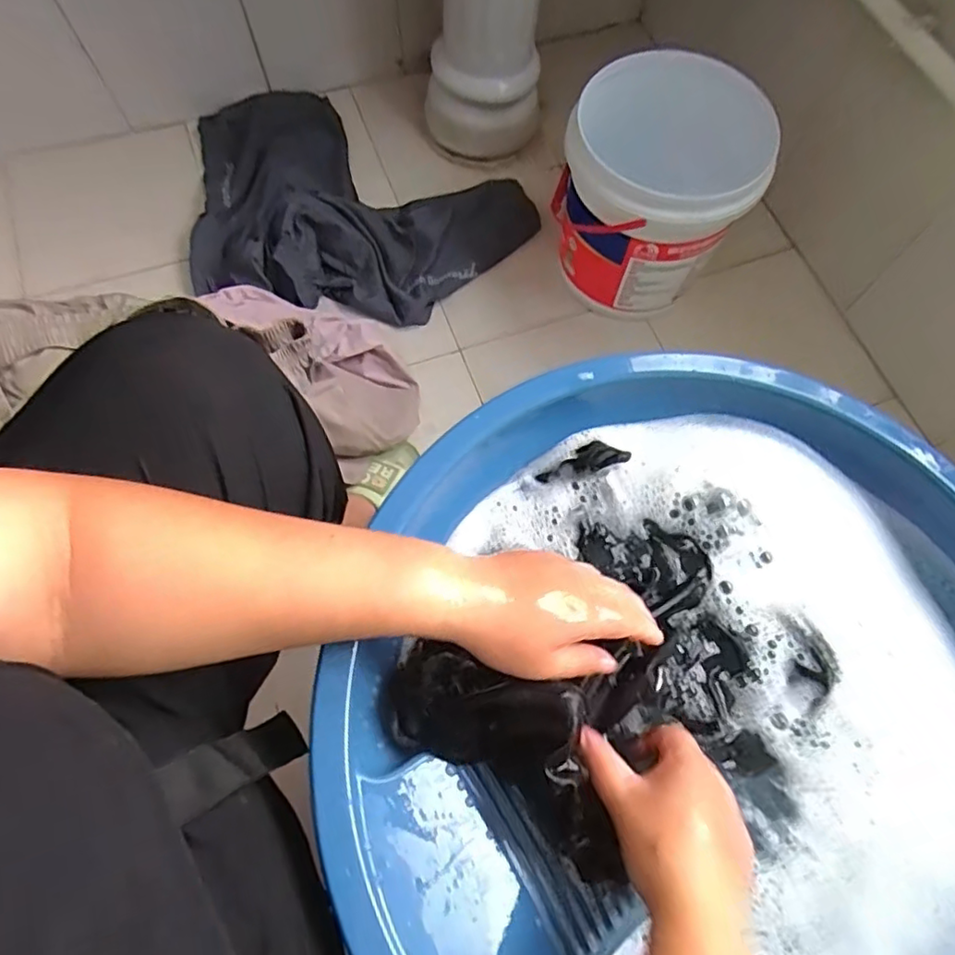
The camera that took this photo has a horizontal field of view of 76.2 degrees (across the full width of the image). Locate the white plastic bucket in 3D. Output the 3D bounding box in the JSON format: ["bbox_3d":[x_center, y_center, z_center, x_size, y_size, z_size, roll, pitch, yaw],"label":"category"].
[{"bbox_3d":[0.243,-0.403,0.886,0.244,0.252,0.236,0,69,0],"label":"white plastic bucket"}]

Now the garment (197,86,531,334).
[{"bbox_3d":[-0.195,-0.469,0.991,0.568,0.103,0.452,-1,69,-1],"label":"garment"}]

